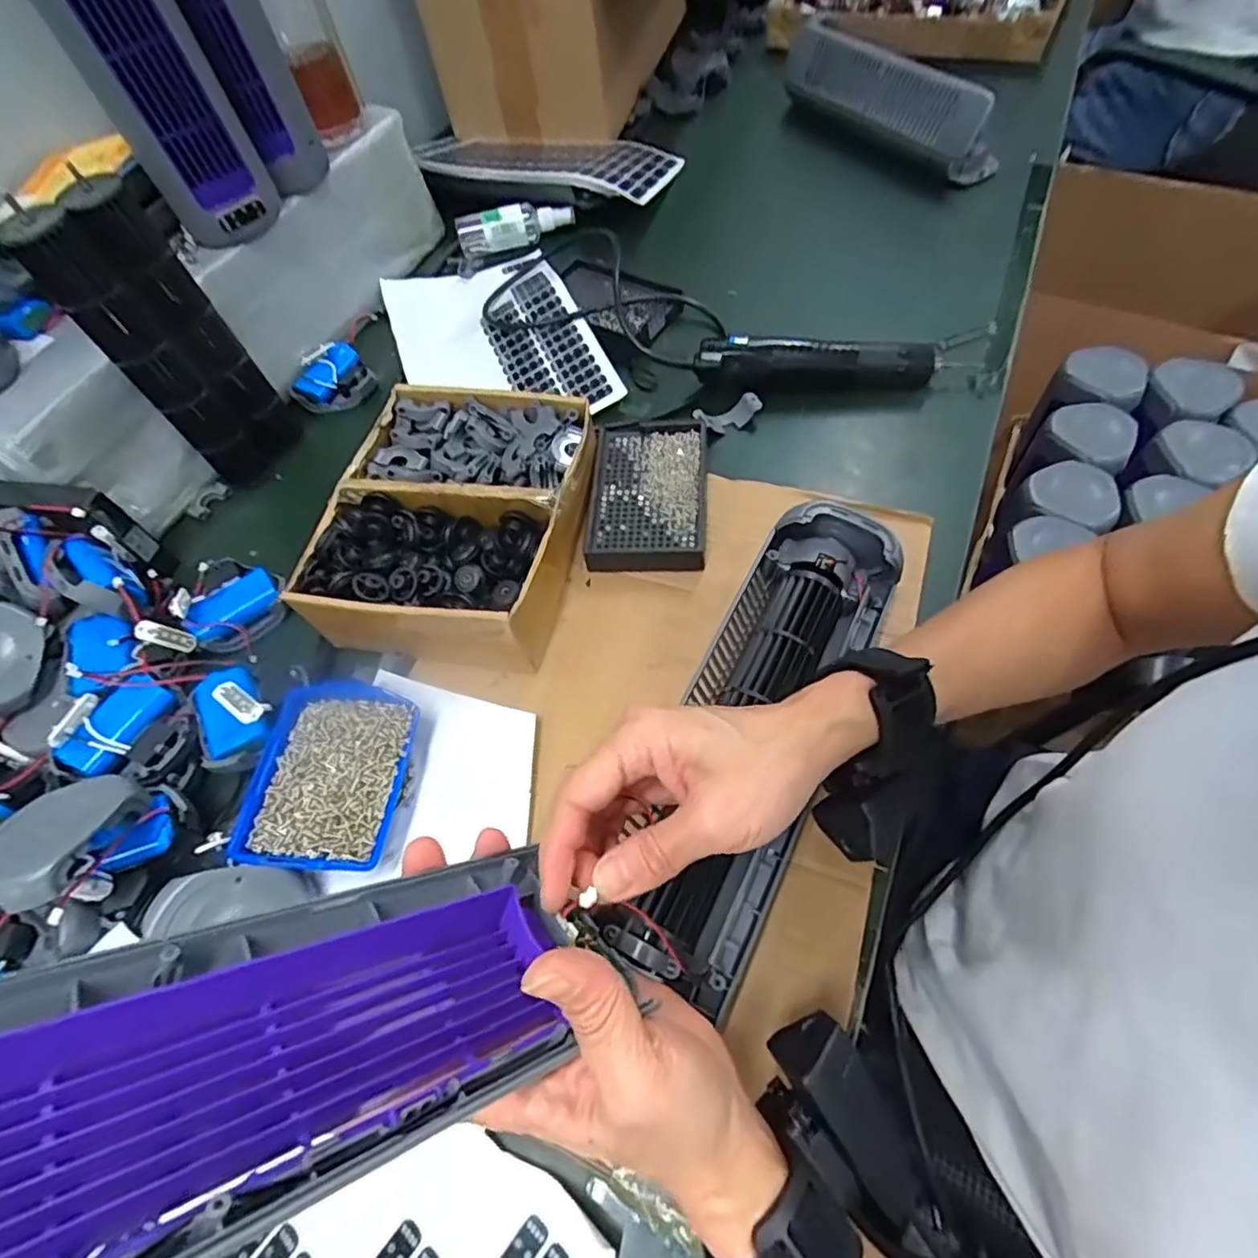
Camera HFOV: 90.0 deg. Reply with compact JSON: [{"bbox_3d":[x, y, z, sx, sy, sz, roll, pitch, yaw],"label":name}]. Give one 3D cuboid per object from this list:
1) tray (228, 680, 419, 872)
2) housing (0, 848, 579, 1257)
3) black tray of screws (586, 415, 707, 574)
[{"bbox_3d":[-0.183,0.090,0.389,0.087,0.031,0.108,3,60,9],"label":"tray"},{"bbox_3d":[-0.125,0.114,0.155,0.270,0.035,0.076,3,51,-44],"label":"housing"},{"bbox_3d":[0.016,-0.110,0.499,0.088,0.020,0.141,0,60,7],"label":"black tray of screws"}]

